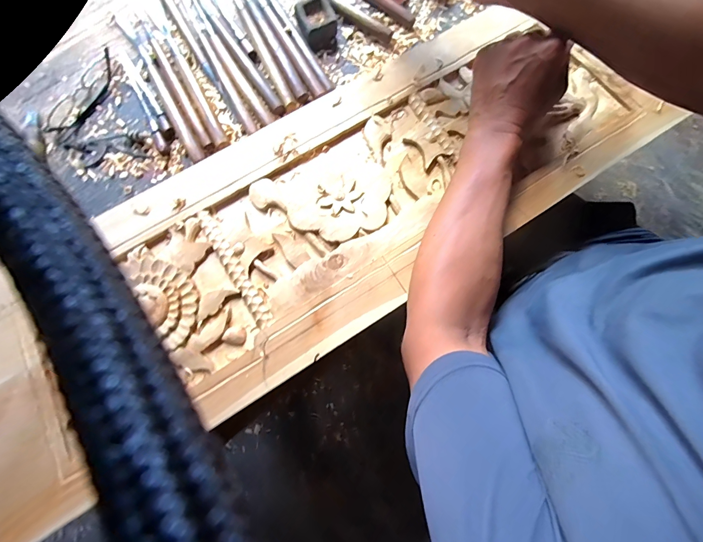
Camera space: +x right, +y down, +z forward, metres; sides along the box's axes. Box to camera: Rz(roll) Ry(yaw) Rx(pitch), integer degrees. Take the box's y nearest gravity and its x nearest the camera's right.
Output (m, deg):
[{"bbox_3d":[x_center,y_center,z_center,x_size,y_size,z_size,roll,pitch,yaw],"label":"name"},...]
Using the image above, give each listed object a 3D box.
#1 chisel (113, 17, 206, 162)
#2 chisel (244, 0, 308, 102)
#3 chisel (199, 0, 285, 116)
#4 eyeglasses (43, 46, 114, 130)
[{"bbox_3d":[-0.250,-0.241,0.469,0.018,0.016,0.237,-30,82,-7],"label":"chisel"},{"bbox_3d":[-0.114,-0.325,0.495,0.018,0.021,0.216,-26,82,-6],"label":"chisel"},{"bbox_3d":[-0.155,-0.300,0.488,0.017,0.020,0.220,-33,82,-7],"label":"chisel"},{"bbox_3d":[-0.345,-0.226,0.455,0.037,0.033,0.124,31,80,4],"label":"eyeglasses"}]

